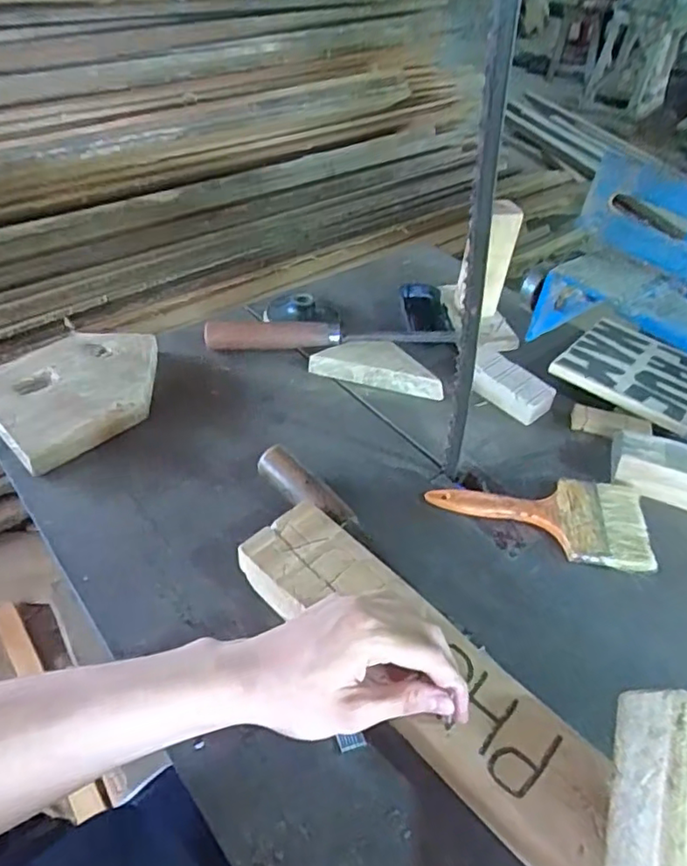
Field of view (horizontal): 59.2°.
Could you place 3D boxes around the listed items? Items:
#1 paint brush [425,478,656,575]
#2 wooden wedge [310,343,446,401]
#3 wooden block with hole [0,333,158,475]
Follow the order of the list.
[{"bbox_3d":[0.172,0.075,0.528,0.186,0.013,0.090,4,43,-1],"label":"paint brush"},{"bbox_3d":[0.037,-0.073,0.659,0.143,0.027,0.047,10,43,5],"label":"wooden wedge"},{"bbox_3d":[-0.262,-0.046,0.603,0.170,0.026,0.147,-32,54,-33],"label":"wooden block with hole"}]

